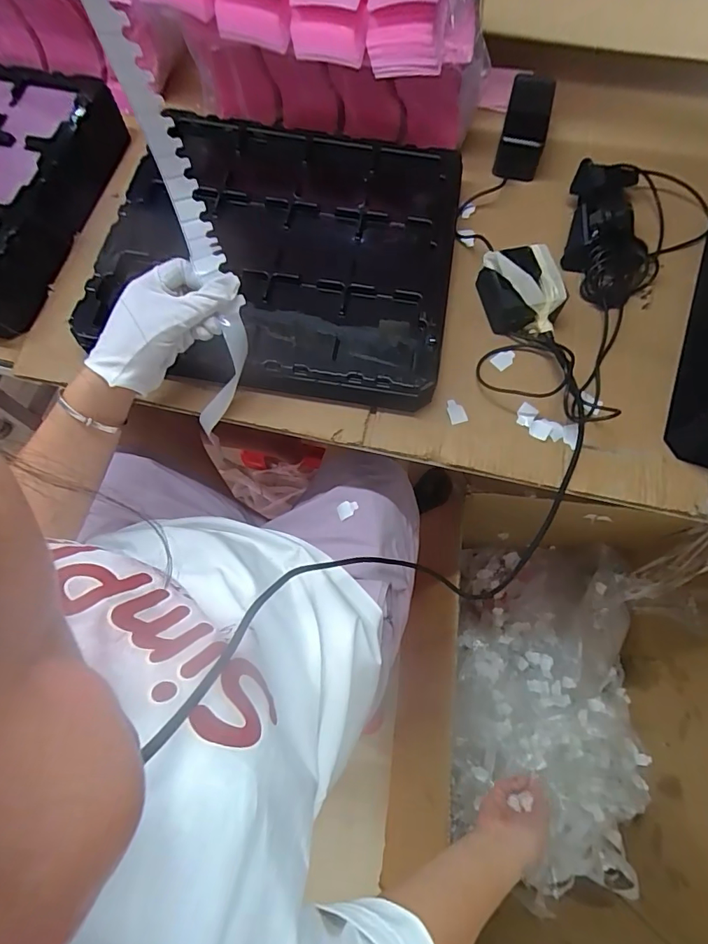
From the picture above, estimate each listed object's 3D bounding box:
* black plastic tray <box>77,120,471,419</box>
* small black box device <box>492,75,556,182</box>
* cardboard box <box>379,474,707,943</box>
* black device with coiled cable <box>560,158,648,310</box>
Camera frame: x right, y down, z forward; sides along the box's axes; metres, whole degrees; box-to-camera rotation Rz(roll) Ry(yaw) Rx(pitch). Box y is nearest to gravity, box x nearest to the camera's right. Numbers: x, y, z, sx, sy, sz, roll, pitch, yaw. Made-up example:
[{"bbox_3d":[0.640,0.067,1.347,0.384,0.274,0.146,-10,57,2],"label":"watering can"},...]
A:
[{"bbox_3d":[-0.071,-0.240,0.521,0.347,0.072,0.321,9,70,4],"label":"black plastic tray"},{"bbox_3d":[0.206,-0.416,0.569,0.051,0.063,0.092,15,70,6],"label":"small black box device"},{"bbox_3d":[0.309,0.413,0.769,0.454,0.318,0.666,6,70,2],"label":"cardboard box"},{"bbox_3d":[0.291,-0.271,0.534,0.093,0.043,0.176,10,70,4],"label":"black device with coiled cable"}]

